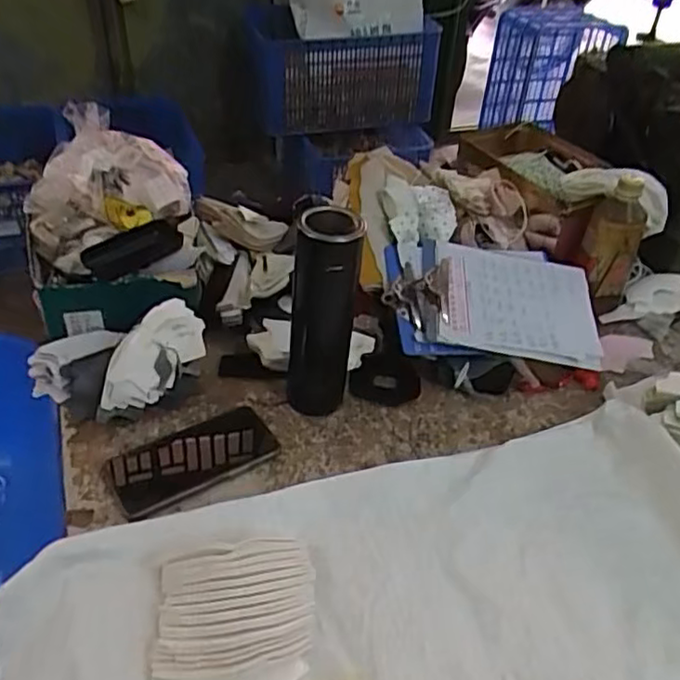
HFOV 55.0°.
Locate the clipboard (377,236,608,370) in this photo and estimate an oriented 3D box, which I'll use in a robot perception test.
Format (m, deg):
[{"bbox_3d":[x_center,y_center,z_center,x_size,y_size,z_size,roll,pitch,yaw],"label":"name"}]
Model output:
[{"bbox_3d":[0.185,-0.050,0.796,0.257,0.032,0.164,6,55,-9],"label":"clipboard"}]

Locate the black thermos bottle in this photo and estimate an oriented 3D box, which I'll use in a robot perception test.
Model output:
[{"bbox_3d":[-0.017,-0.030,0.672,0.066,0.219,0.085,5,39,-1],"label":"black thermos bottle"}]

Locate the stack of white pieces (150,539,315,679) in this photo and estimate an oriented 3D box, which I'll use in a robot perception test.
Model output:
[{"bbox_3d":[-0.082,0.221,0.511,0.120,0.036,0.134,2,39,-4],"label":"stack of white pieces"}]

